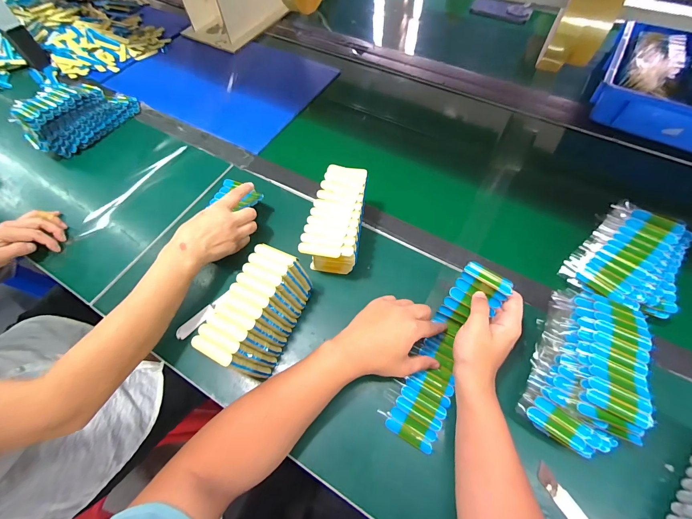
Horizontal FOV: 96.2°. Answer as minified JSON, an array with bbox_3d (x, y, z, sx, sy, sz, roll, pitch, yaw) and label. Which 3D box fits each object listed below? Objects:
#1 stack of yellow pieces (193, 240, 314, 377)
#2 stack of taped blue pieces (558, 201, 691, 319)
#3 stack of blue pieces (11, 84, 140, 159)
[{"bbox_3d":[-0.121,0.072,0.429,0.086,0.098,0.156,20,63,12],"label":"stack of yellow pieces"},{"bbox_3d":[0.428,0.003,0.464,0.139,0.066,0.170,38,69,20],"label":"stack of taped blue pieces"},{"bbox_3d":[-0.558,-0.308,0.650,0.071,0.088,0.212,32,67,18],"label":"stack of blue pieces"}]

